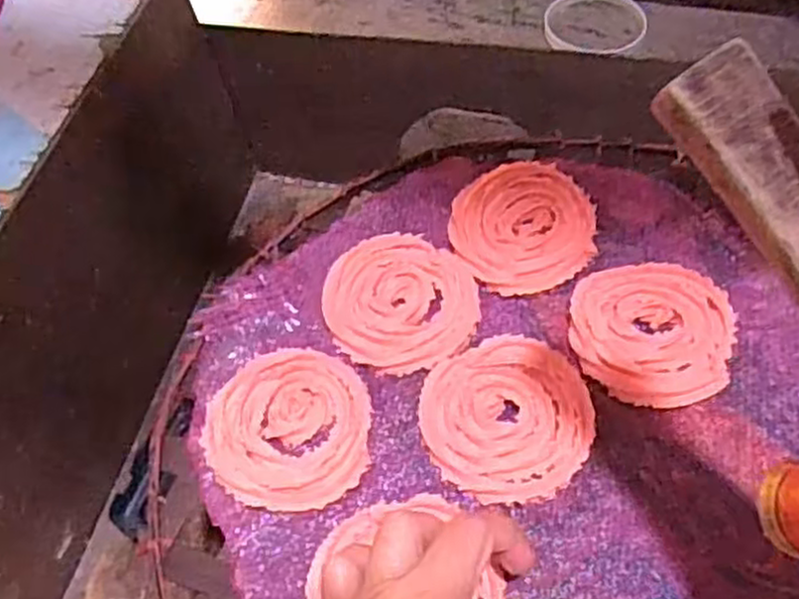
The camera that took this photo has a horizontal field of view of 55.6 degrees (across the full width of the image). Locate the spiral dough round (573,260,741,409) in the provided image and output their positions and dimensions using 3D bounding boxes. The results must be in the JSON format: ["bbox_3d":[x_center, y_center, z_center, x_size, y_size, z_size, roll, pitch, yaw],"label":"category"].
[{"bbox_3d":[0.127,0.015,0.387,0.077,0.014,0.078,-1,58,1],"label":"spiral dough round"}]

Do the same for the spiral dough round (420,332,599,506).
[{"bbox_3d":[0.053,0.057,0.370,0.079,0.007,0.080,-1,58,1],"label":"spiral dough round"}]

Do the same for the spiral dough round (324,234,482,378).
[{"bbox_3d":[0.000,0.000,0.416,0.080,0.009,0.082,-1,58,1],"label":"spiral dough round"}]

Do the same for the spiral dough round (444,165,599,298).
[{"bbox_3d":[0.070,-0.042,0.429,0.078,0.011,0.079,-1,58,1],"label":"spiral dough round"}]

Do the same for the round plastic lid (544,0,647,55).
[{"bbox_3d":[0.173,-0.246,0.672,0.083,0.015,0.083,-3,58,5],"label":"round plastic lid"}]

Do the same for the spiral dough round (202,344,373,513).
[{"bbox_3d":[-0.056,0.064,0.380,0.081,0.005,0.081,-1,58,1],"label":"spiral dough round"}]

